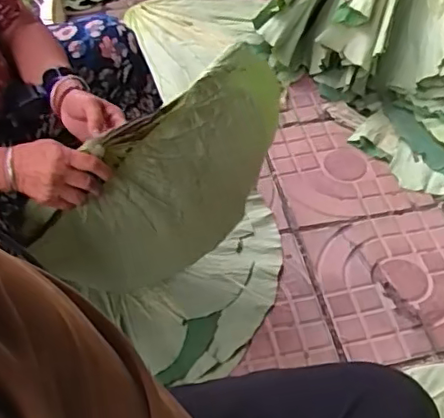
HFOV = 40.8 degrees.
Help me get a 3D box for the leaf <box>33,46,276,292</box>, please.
[{"bbox_3d":[-0.099,-0.024,0.941,0.384,0.371,0.065,-21,51,-16],"label":"leaf"}]

